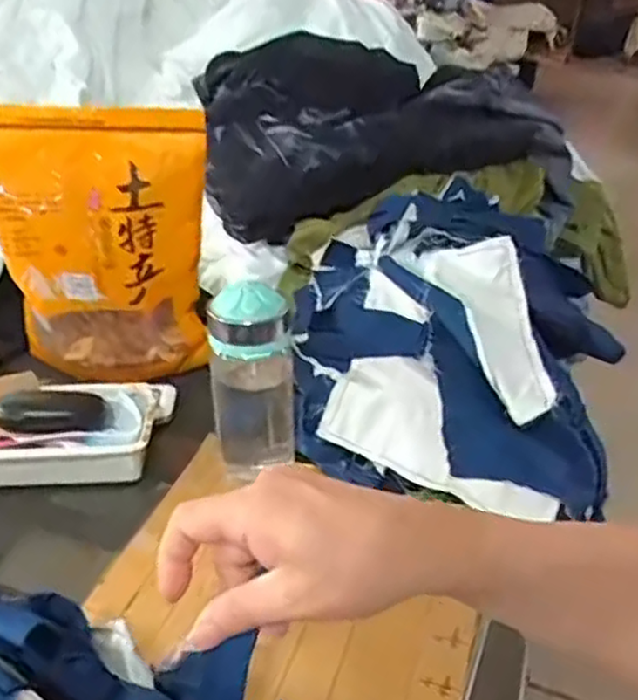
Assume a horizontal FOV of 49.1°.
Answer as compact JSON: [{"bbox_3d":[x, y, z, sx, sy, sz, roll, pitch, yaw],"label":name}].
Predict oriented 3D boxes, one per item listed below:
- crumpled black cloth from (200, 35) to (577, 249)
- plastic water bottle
[{"bbox_3d":[0.103,-0.310,0.986,0.538,0.208,0.271,-11,33,-21],"label":"crumpled black cloth"},{"bbox_3d":[-0.055,0.029,0.582,0.064,0.182,0.065,0,31,-4],"label":"plastic water bottle"}]

